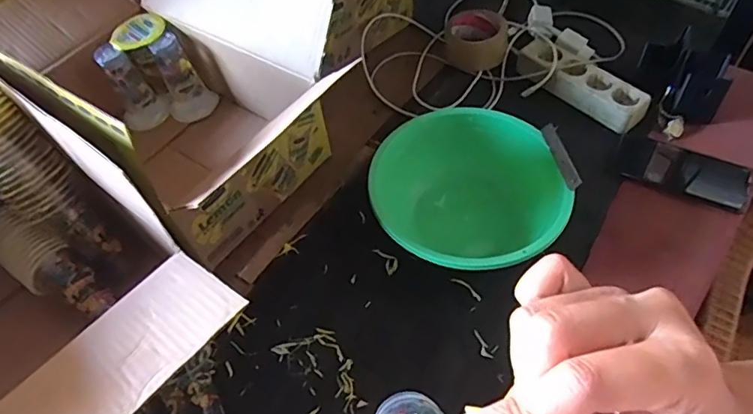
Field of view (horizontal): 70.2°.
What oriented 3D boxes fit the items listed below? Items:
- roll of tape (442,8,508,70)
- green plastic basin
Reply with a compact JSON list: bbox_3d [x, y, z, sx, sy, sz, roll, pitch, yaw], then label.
[{"bbox_3d":[0.159,-0.267,0.856,0.097,0.060,0.097,-1,55,2],"label":"roll of tape"},{"bbox_3d":[0.120,-0.006,0.647,0.200,0.084,0.220,-1,55,2],"label":"green plastic basin"}]

